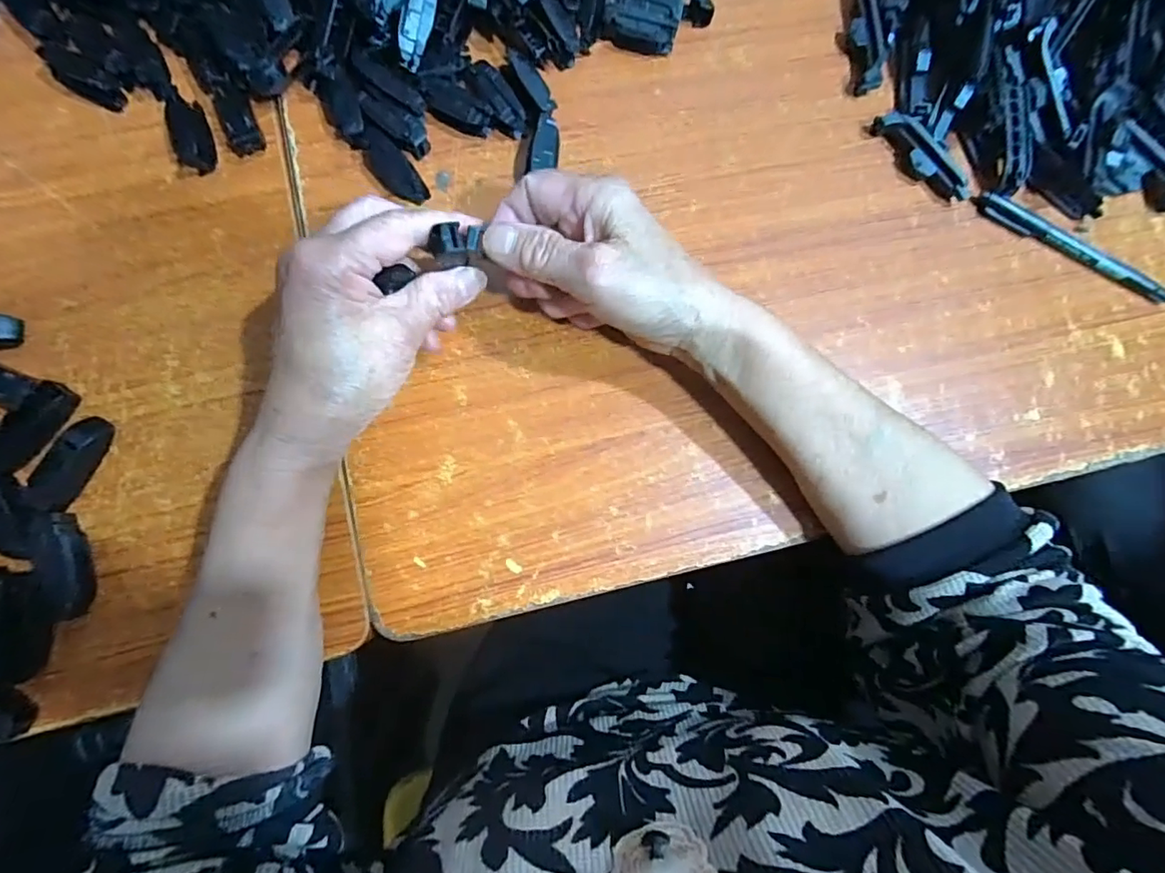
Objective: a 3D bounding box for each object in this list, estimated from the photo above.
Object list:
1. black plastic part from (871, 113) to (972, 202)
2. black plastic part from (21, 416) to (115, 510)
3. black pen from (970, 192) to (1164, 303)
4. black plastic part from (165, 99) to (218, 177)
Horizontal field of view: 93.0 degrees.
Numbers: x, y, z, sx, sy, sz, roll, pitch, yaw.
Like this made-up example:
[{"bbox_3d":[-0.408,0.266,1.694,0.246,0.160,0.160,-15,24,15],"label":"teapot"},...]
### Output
[{"bbox_3d":[0.222,-0.182,0.361,0.076,0.021,0.015,42,81,3],"label":"black plastic part"},{"bbox_3d":[-0.281,0.013,0.303,0.023,0.011,0.052,28,81,1],"label":"black plastic part"},{"bbox_3d":[0.319,-0.122,0.360,0.139,0.009,0.012,28,81,1],"label":"black pen"},{"bbox_3d":[-0.238,-0.182,0.336,0.022,0.013,0.046,-19,83,-6],"label":"black plastic part"}]

